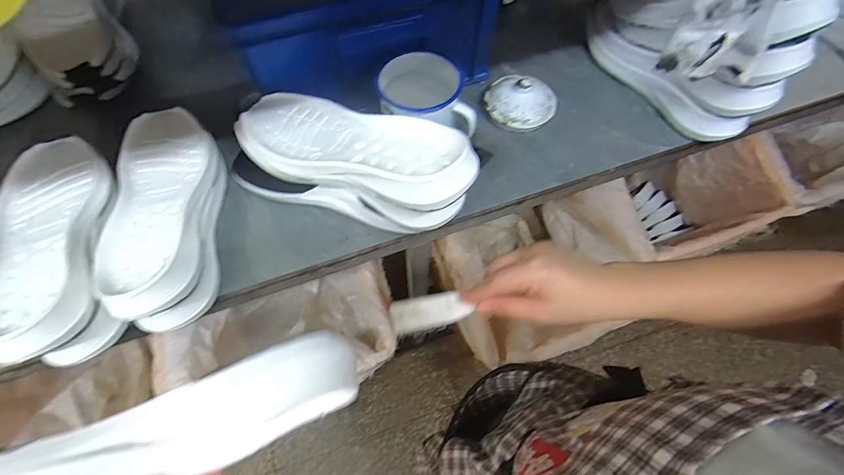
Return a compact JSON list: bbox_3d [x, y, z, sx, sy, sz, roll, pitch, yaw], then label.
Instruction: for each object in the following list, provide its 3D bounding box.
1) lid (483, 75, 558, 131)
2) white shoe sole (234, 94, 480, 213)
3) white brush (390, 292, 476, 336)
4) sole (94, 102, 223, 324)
[{"bbox_3d":[0.143,-0.202,0.555,0.102,0.041,0.099,26,66,11],"label":"lid"},{"bbox_3d":[-0.081,-0.102,0.426,0.290,0.036,0.102,19,64,24],"label":"white shoe sole"},{"bbox_3d":[0.009,0.069,0.361,0.072,0.011,0.032,-10,64,-9],"label":"white brush"},{"bbox_3d":[-0.294,-0.047,0.436,0.110,0.042,0.280,-15,65,-8],"label":"sole"}]

